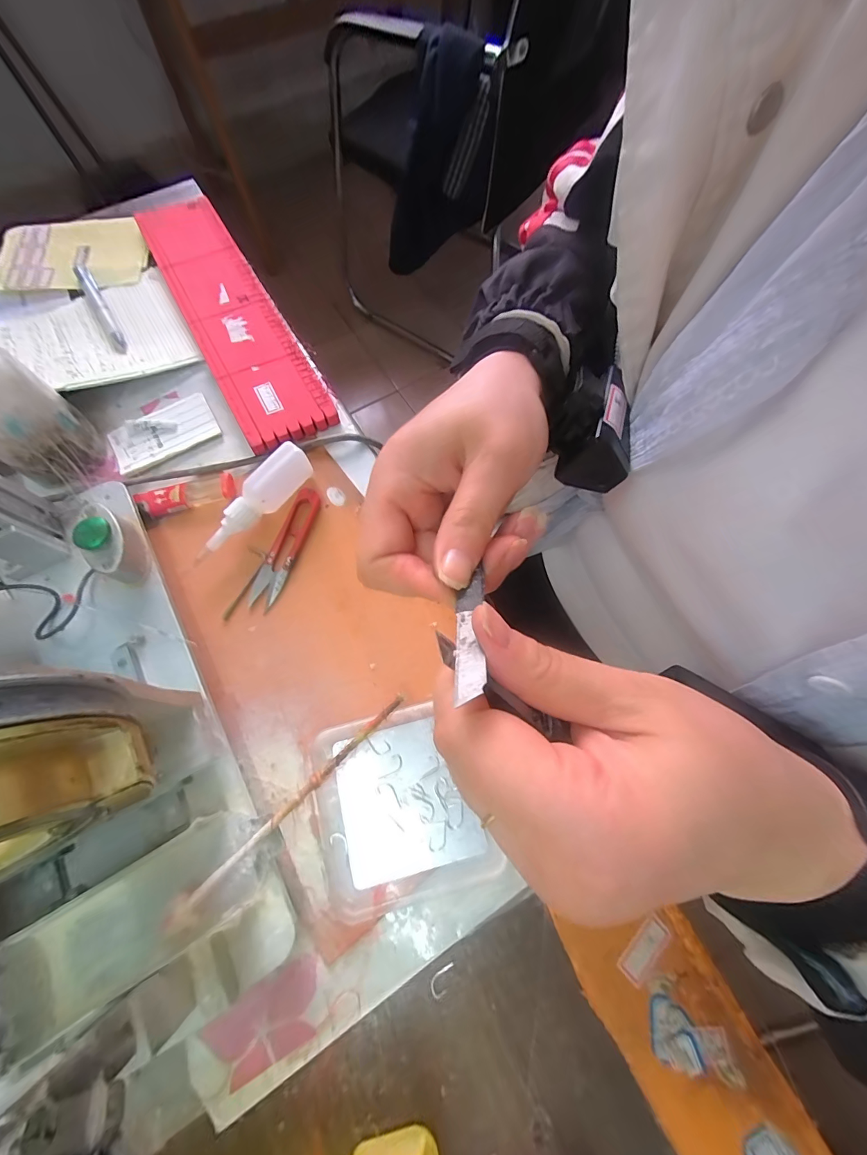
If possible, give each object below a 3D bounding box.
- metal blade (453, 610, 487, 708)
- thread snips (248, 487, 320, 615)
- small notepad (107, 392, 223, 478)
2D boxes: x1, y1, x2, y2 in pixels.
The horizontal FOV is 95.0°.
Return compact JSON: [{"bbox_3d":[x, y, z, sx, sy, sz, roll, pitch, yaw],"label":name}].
[{"bbox_3d":[0.010,0.022,0.121,0.009,0.004,0.038,0,30,0],"label":"metal blade"},{"bbox_3d":[-0.116,-0.024,0.308,0.022,0.010,0.099,19,72,6],"label":"thread snips"},{"bbox_3d":[-0.236,-0.126,0.347,0.086,0.008,0.053,-32,74,-10],"label":"small notepad"}]

